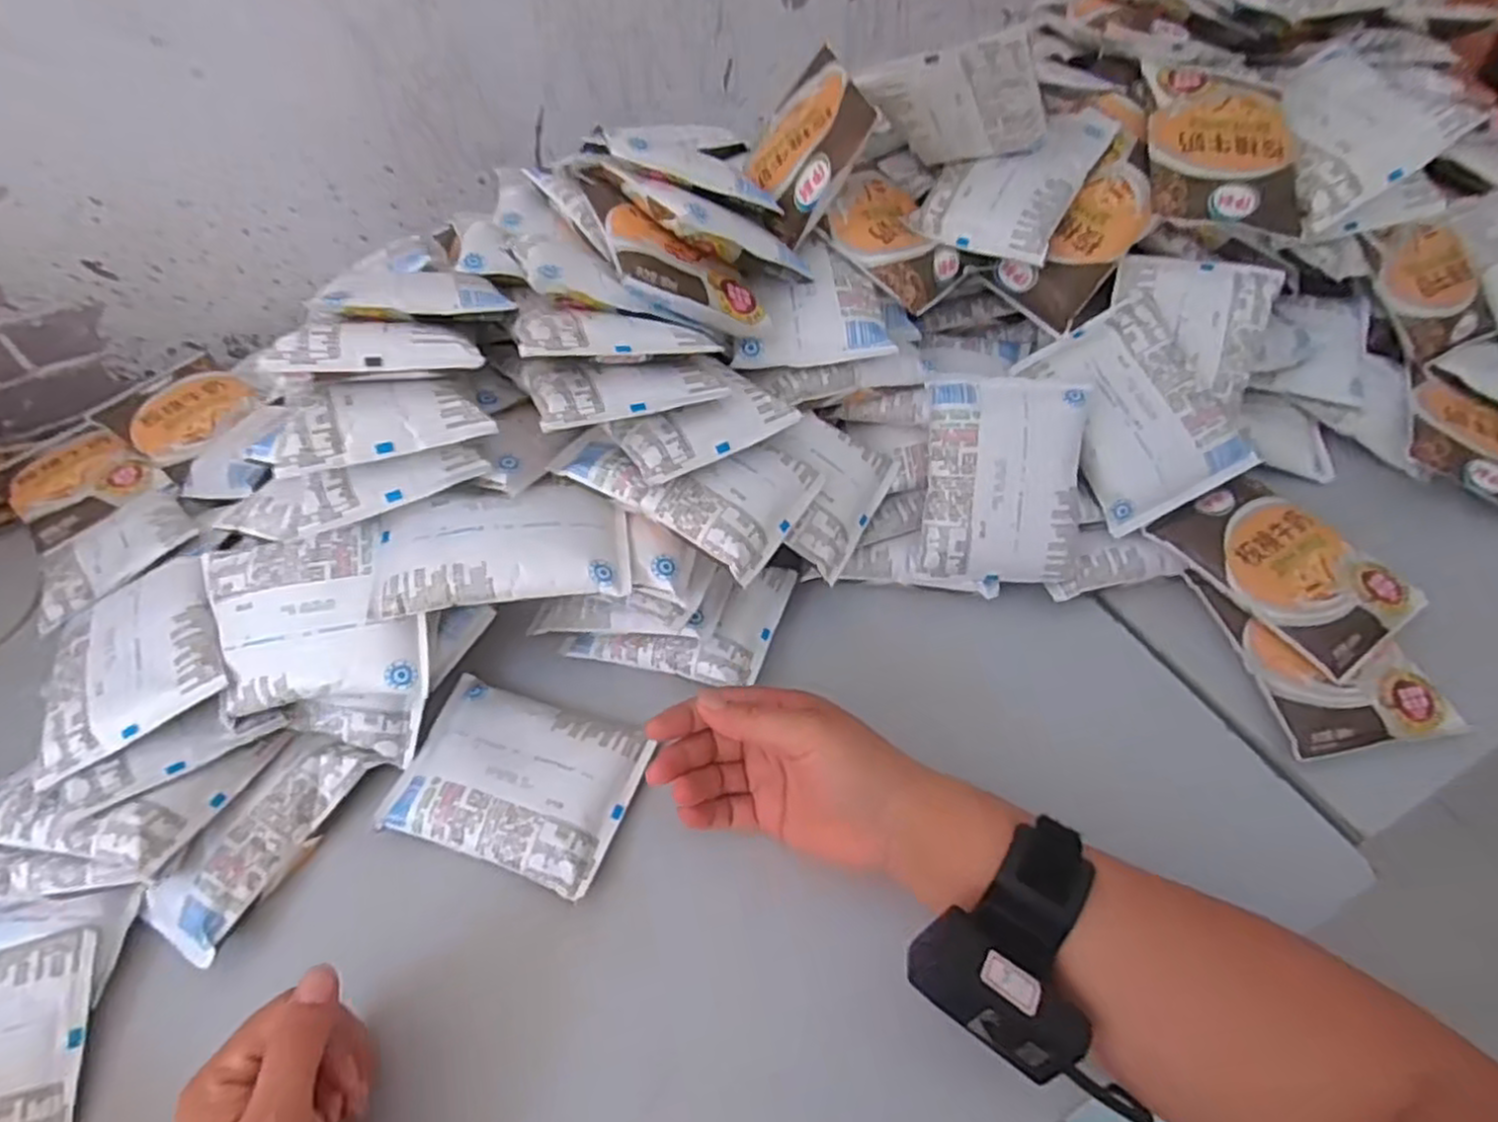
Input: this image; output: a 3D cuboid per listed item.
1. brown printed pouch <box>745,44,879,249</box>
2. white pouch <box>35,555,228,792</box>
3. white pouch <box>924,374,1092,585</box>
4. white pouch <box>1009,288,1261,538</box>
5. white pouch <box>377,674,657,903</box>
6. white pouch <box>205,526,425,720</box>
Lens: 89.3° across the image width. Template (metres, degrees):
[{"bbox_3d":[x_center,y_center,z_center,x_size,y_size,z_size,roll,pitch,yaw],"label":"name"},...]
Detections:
[{"bbox_3d":[0.036,-0.260,0.472,0.083,0.020,0.112,-40,49,29],"label":"brown printed pouch"},{"bbox_3d":[-0.341,0.049,0.423,0.094,0.011,0.121,-25,54,-7],"label":"white pouch"},{"bbox_3d":[0.158,-0.050,0.470,0.092,0.022,0.126,1,95,5],"label":"white pouch"},{"bbox_3d":[0.248,-0.097,0.483,0.099,0.016,0.131,-29,80,1],"label":"white pouch"},{"bbox_3d":[-0.130,0.120,0.424,0.128,0.016,0.093,12,54,14],"label":"white pouch"},{"bbox_3d":[-0.239,0.032,0.415,0.127,0.023,0.092,-7,76,3],"label":"white pouch"}]

